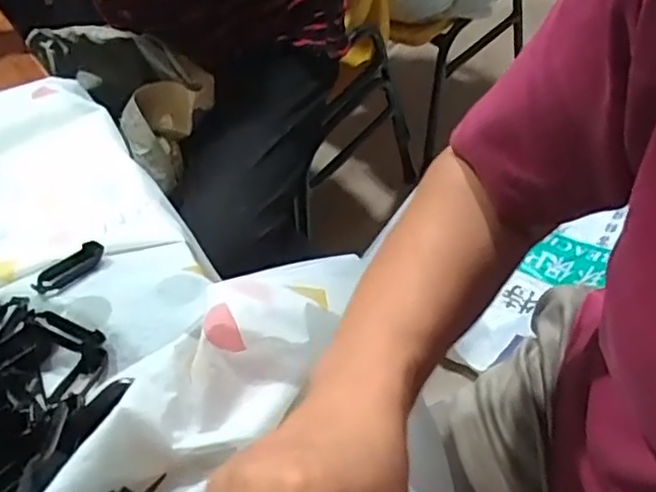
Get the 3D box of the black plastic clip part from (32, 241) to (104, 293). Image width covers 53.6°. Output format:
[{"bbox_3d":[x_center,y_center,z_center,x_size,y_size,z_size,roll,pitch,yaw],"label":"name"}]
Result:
[{"bbox_3d":[-0.193,0.017,0.486,0.021,0.010,0.055,28,60,27],"label":"black plastic clip part"}]

